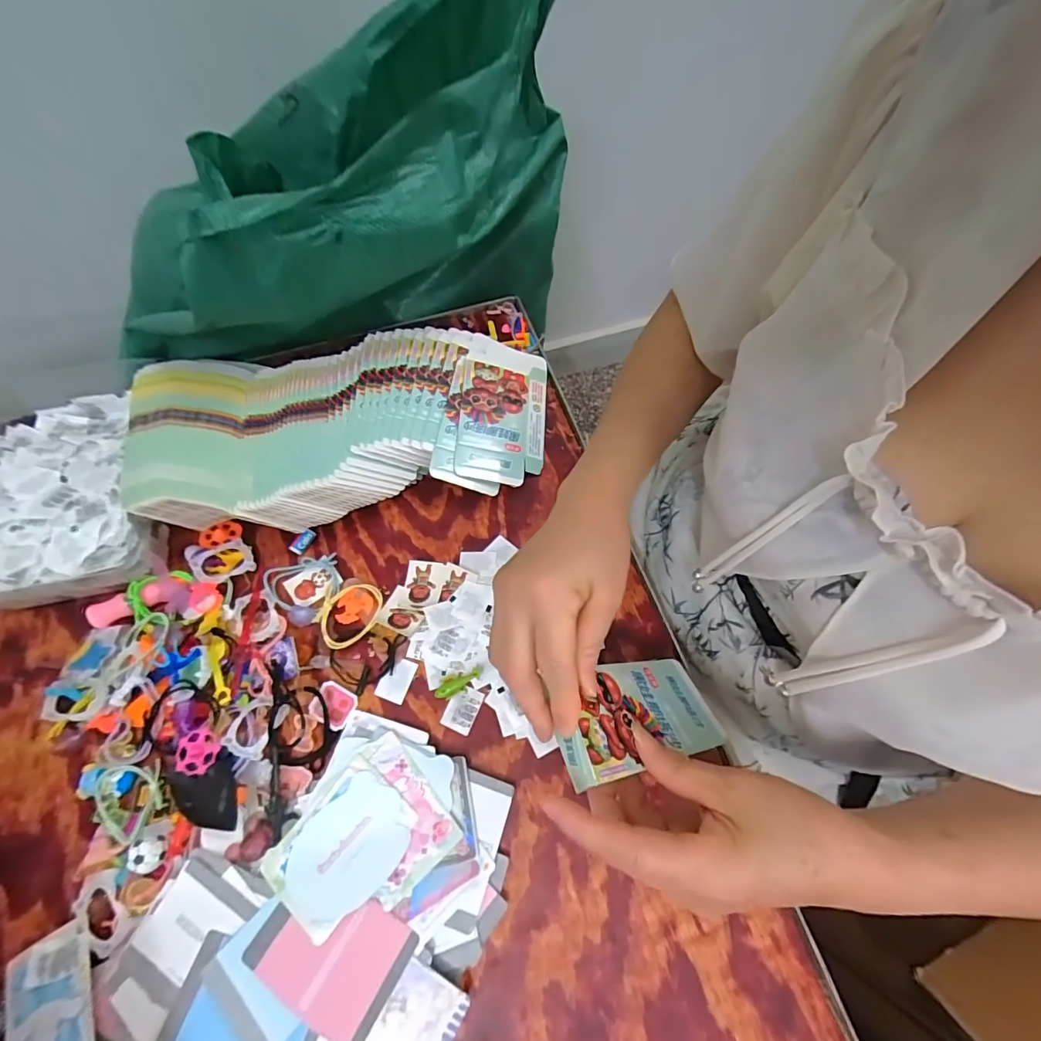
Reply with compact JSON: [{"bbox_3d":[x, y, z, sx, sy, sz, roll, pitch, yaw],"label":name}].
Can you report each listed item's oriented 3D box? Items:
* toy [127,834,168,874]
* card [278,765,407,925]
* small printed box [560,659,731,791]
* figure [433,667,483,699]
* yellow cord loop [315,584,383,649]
[{"bbox_3d":[-0.243,0.219,0.310,0.017,0.022,0.021,-18,69,-8],"label":"toy"},{"bbox_3d":[-0.114,0.218,0.313,0.079,0.004,0.063,-41,72,-19],"label":"card"},{"bbox_3d":[0.074,0.125,0.304,0.122,0.015,0.064,5,42,-34],"label":"small printed box"},{"bbox_3d":[-0.048,0.126,0.366,0.038,0.010,0.014,-29,71,-12],"label":"figure"},{"bbox_3d":[-0.138,0.074,0.383,0.050,0.010,0.047,0,67,-1],"label":"yellow cord loop"}]

